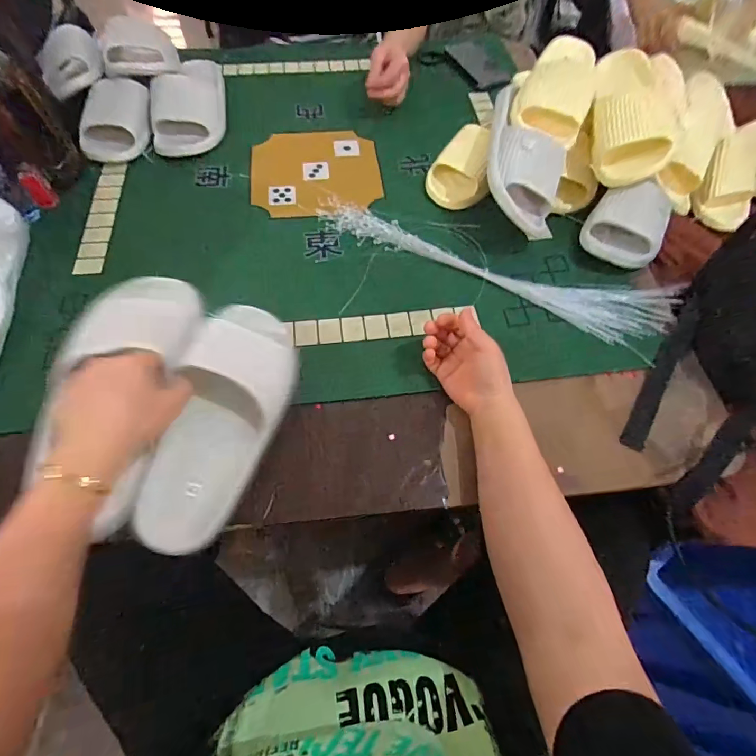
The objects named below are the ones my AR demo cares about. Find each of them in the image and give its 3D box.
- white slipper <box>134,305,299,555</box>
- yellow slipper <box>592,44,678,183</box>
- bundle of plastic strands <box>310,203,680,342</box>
[{"bbox_3d":[-0.161,0.038,0.429,0.119,0.062,0.260,23,67,-20],"label":"white slipper"},{"bbox_3d":[0.371,-0.390,0.620,0.110,0.080,0.237,17,63,6],"label":"yellow slipper"},{"bbox_3d":[0.142,-0.151,0.578,0.508,0.018,0.110,20,63,7],"label":"bundle of plastic strands"}]

